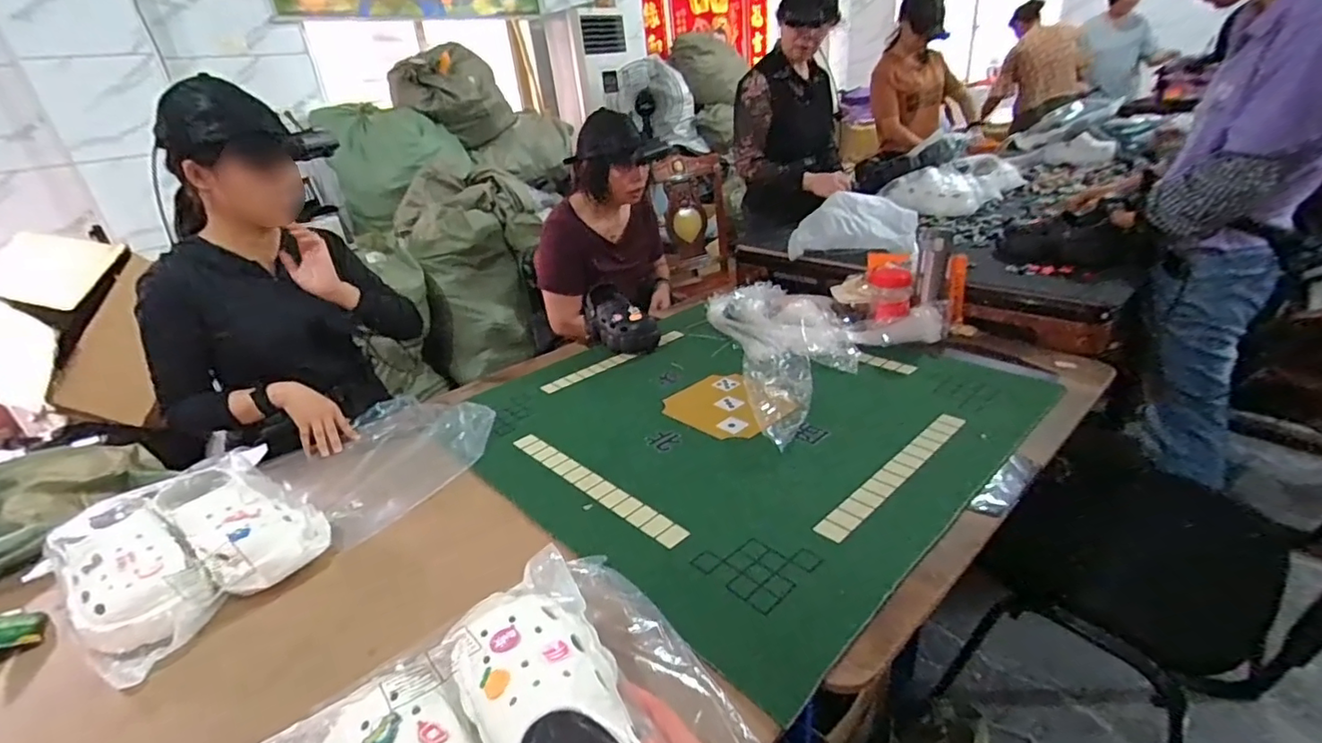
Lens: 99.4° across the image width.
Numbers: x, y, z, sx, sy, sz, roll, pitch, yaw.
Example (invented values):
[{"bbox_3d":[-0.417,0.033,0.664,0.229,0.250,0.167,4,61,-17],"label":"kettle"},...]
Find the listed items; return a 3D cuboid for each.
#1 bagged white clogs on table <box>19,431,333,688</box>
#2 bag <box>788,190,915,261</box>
[{"bbox_3d":[-0.640,0.227,0.771,0.293,0.088,0.275,14,30,33],"label":"bagged white clogs on table"},{"bbox_3d":[0.575,-0.441,1.674,0.348,0.137,0.296,6,29,23],"label":"bag"}]

